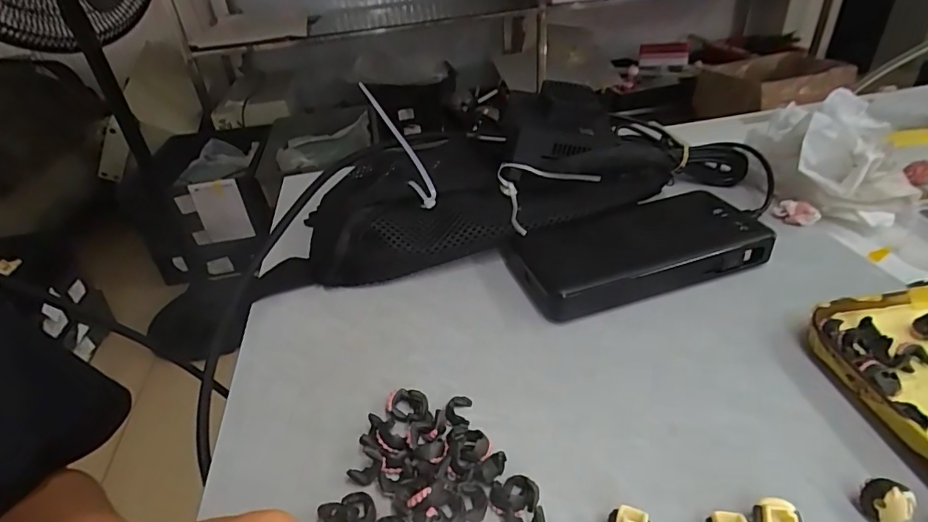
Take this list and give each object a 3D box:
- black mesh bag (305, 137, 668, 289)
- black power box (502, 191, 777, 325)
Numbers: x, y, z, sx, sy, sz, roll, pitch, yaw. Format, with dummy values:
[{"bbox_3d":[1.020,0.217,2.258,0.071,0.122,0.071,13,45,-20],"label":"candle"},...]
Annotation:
[{"bbox_3d":[0.013,-0.052,0.370,0.263,0.067,0.094,-13,35,-10],"label":"black mesh bag"},{"bbox_3d":[0.113,-0.009,0.330,0.158,0.027,0.075,-14,35,-11],"label":"black power box"}]

